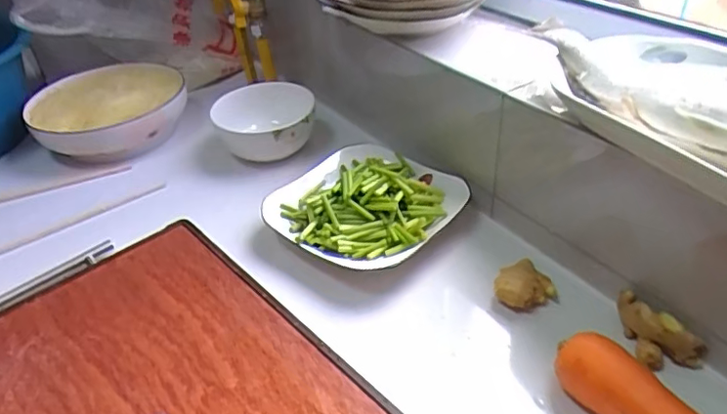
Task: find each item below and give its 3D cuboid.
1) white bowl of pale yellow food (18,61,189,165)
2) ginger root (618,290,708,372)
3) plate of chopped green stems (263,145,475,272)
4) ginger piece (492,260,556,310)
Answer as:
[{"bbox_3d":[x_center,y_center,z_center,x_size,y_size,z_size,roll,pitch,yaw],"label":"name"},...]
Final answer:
[{"bbox_3d":[-0.343,-0.126,0.775,0.194,0.065,0.167,-14,38,-12],"label":"white bowl of pale yellow food"},{"bbox_3d":[0.230,0.104,0.452,0.030,0.035,0.069,-31,44,-31],"label":"ginger root"},{"bbox_3d":[0.001,-0.014,0.590,0.176,0.037,0.170,-3,37,2],"label":"plate of chopped green stems"},{"bbox_3d":[0.146,0.073,0.519,0.055,0.036,0.043,-25,41,-25],"label":"ginger piece"}]

